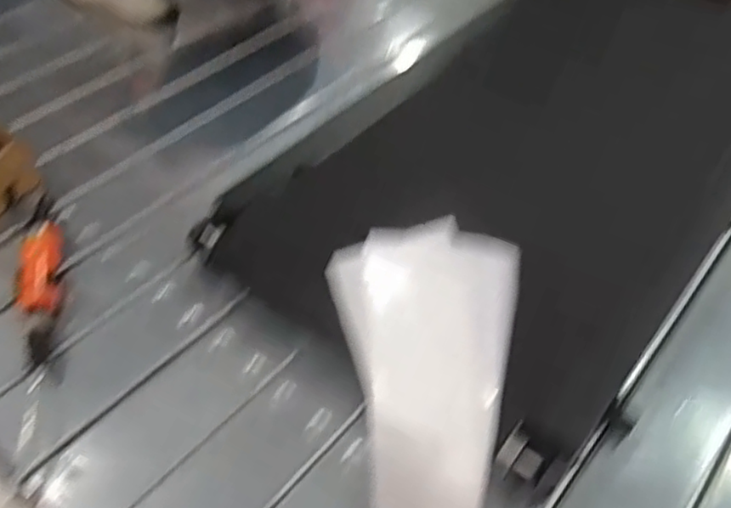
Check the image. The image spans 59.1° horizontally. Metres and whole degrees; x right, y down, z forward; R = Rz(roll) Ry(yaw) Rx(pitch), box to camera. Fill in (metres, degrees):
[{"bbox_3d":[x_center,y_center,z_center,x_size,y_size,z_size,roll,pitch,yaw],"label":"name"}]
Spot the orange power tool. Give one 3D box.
[{"bbox_3d":[-0.374,0.047,0.740,0.044,0.041,0.186,-10,50,-9],"label":"orange power tool"}]

